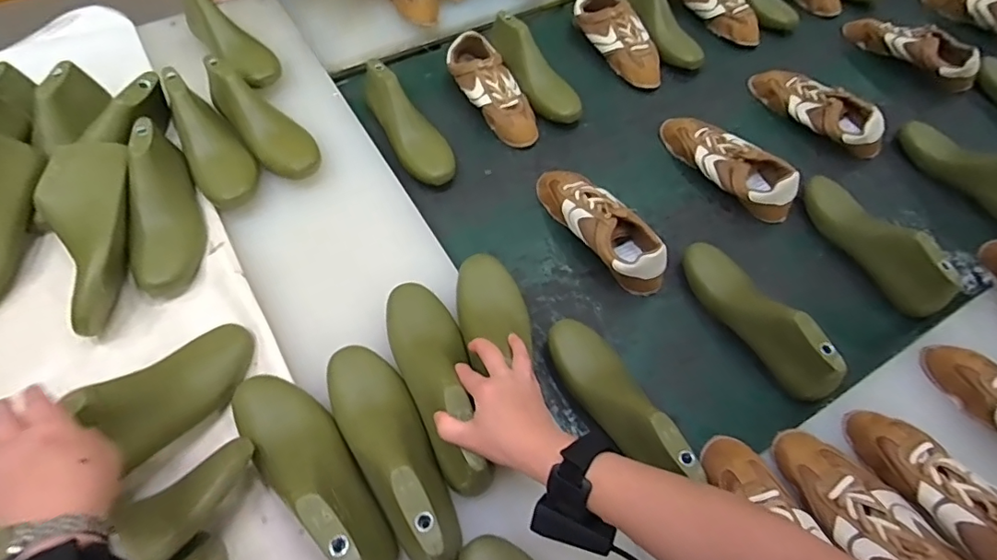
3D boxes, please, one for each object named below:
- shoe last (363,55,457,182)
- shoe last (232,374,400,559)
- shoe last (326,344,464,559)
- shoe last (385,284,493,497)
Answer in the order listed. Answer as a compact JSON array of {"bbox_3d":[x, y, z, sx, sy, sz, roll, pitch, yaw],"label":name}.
[{"bbox_3d":[-0.139,-0.249,0.810,0.079,0.083,0.230,-25,64,-14],"label":"shoe last"},{"bbox_3d":[-0.179,0.181,0.504,0.071,0.087,0.244,-38,68,-20],"label":"shoe last"},{"bbox_3d":[-0.107,0.168,0.522,0.078,0.087,0.241,-25,64,-14],"label":"shoe last"},{"bbox_3d":[-0.065,0.100,0.553,0.074,0.076,0.238,-18,55,-10],"label":"shoe last"}]

